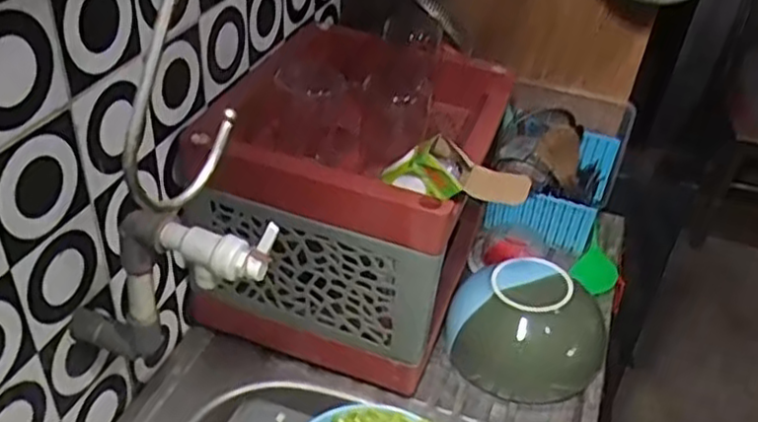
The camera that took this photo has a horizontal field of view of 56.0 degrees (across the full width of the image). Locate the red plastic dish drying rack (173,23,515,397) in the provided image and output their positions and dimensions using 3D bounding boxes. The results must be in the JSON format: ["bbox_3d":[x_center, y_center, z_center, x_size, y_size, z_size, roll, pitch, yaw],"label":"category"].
[{"bbox_3d":[-0.033,-0.050,0.892,0.301,0.316,0.345,13,38,9],"label":"red plastic dish drying rack"}]

